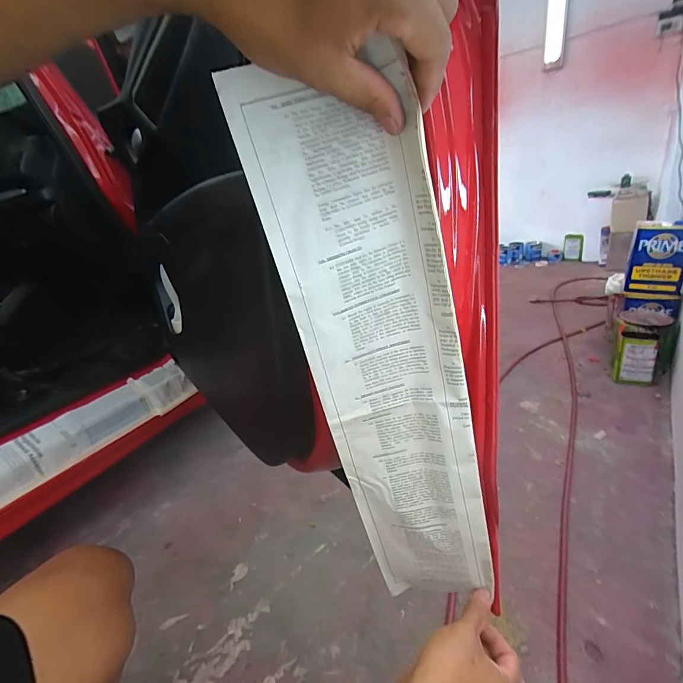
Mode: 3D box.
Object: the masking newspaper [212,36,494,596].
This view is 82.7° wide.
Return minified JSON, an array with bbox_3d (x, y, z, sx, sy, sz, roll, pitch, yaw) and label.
[{"bbox_3d":[0.047,0.055,0.337,0.120,0.501,0.029,-16,25,3],"label":"masking newspaper"}]

